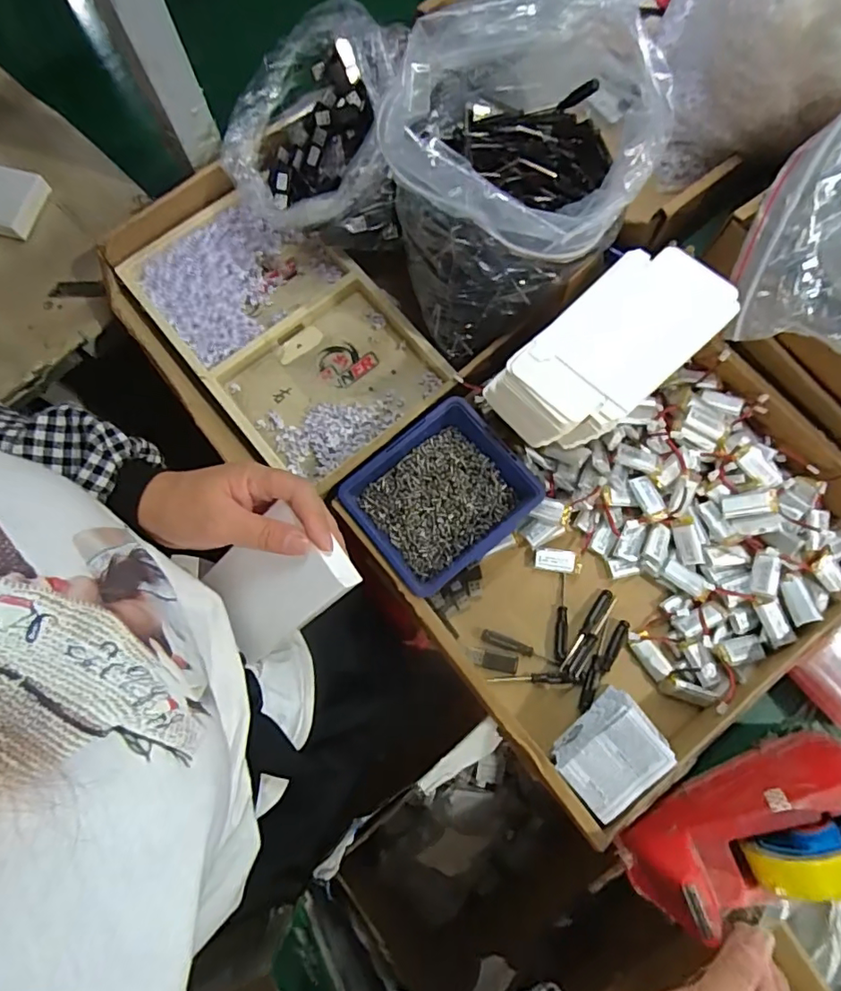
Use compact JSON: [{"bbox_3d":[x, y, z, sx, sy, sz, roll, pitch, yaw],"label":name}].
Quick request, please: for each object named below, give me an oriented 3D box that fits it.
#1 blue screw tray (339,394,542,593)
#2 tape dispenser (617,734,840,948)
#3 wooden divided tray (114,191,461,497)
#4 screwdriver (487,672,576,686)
[{"bbox_3d":[0.016,0.002,0.488,0.141,0.047,0.123,-39,79,-9],"label":"blue screw tray"},{"bbox_3d":[0.253,0.240,0.391,0.193,0.113,0.065,-17,76,-4],"label":"tape dispenser"},{"bbox_3d":[-0.139,-0.168,0.545,0.198,0.039,0.340,-41,79,-9],"label":"wooden divided tray"},{"bbox_3d":[0.096,0.160,0.475,0.073,0.009,0.010,-3,76,0],"label":"screwdriver"}]

